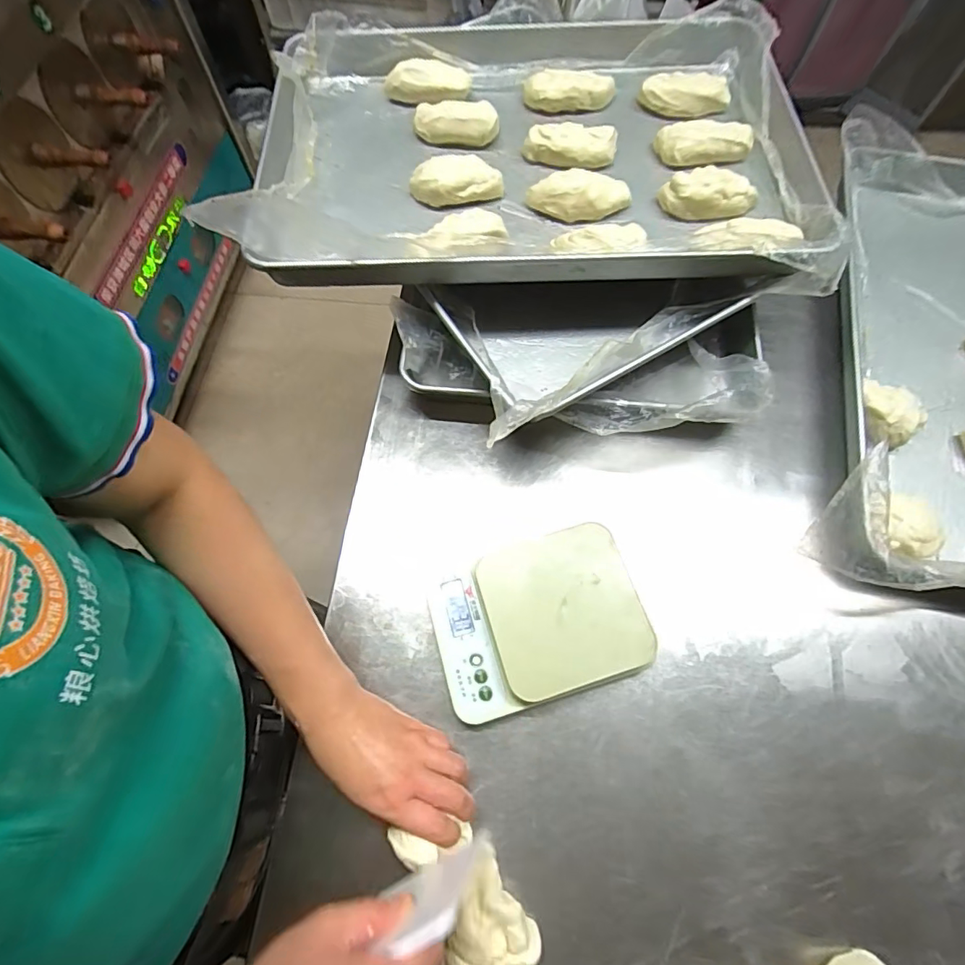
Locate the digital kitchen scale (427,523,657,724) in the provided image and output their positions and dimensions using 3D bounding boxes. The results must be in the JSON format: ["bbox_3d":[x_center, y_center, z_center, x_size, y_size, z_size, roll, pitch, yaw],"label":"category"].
[{"bbox_3d":[0.049,0.127,0.475,0.189,0.042,0.152,-15,68,-6],"label":"digital kitchen scale"}]

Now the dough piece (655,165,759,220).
[{"bbox_3d":[0.253,-0.322,0.561,0.103,0.036,0.051,4,67,1],"label":"dough piece"}]

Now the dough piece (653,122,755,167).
[{"bbox_3d":[0.262,-0.401,0.592,0.110,0.030,0.040,4,67,2],"label":"dough piece"}]

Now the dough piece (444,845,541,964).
[{"bbox_3d":[0.012,0.341,0.386,0.066,0.038,0.089,12,68,5],"label":"dough piece"}]

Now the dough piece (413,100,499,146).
[{"bbox_3d":[-0.032,-0.441,0.614,0.101,0.026,0.042,6,67,2],"label":"dough piece"}]

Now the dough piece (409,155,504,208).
[{"bbox_3d":[-0.029,-0.340,0.566,0.103,0.033,0.043,-5,67,-2],"label":"dough piece"}]

